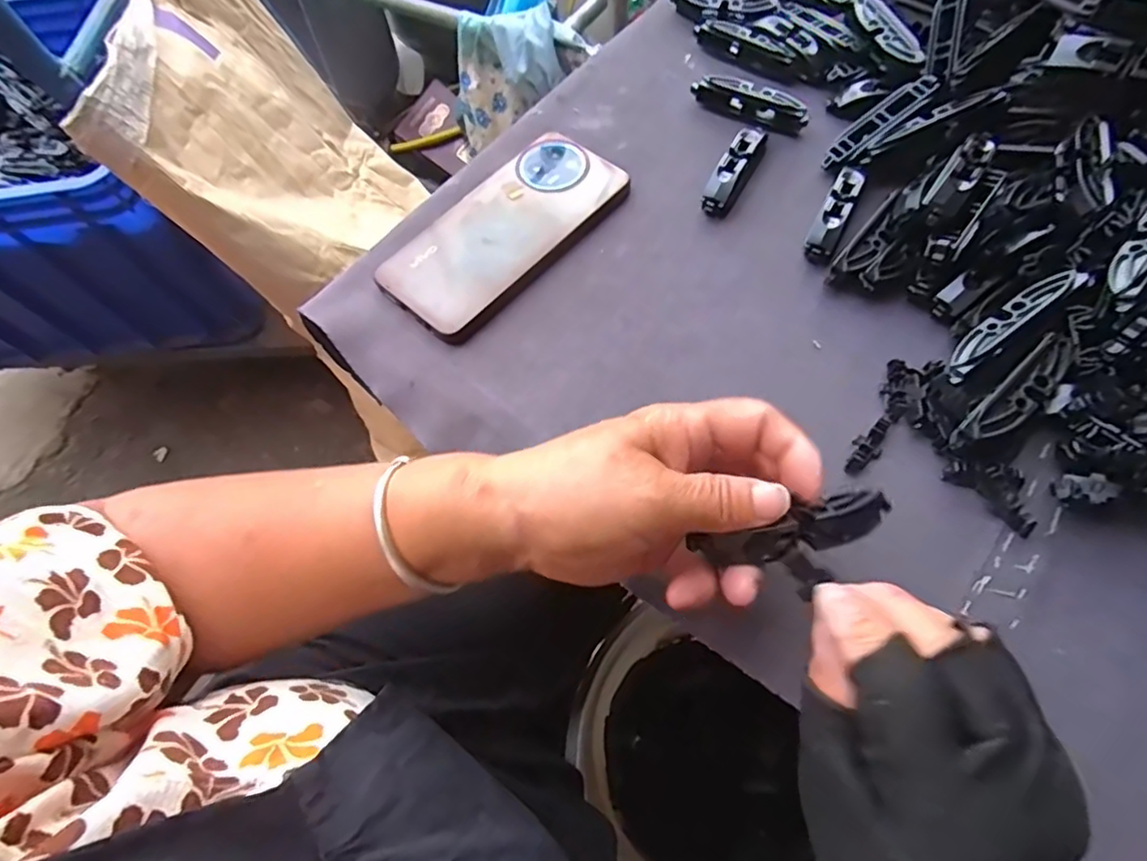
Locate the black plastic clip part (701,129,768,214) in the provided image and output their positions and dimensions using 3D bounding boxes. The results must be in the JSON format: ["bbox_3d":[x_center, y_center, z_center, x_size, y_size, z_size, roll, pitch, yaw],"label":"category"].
[{"bbox_3d":[0.105,-0.169,0.393,0.019,0.018,0.065,25,69,14],"label":"black plastic clip part"}]

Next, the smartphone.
[{"bbox_3d":[-0.044,-0.128,0.386,0.078,0.011,0.160,37,72,19],"label":"smartphone"}]

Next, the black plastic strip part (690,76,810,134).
[{"bbox_3d":[0.123,-0.229,0.420,0.081,0.015,0.016,27,69,15],"label":"black plastic strip part"}]

